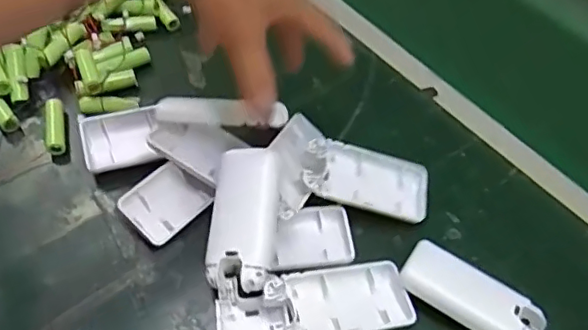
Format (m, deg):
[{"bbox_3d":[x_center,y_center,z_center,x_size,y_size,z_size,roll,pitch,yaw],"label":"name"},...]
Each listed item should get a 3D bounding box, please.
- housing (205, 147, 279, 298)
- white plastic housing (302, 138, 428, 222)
[{"bbox_3d":[-0.033,0.035,0.375,0.041,0.021,0.093,5,71,0],"label":"housing"},{"bbox_3d":[0.053,0.012,0.415,0.094,0.014,0.047,14,59,-10],"label":"white plastic housing"}]

